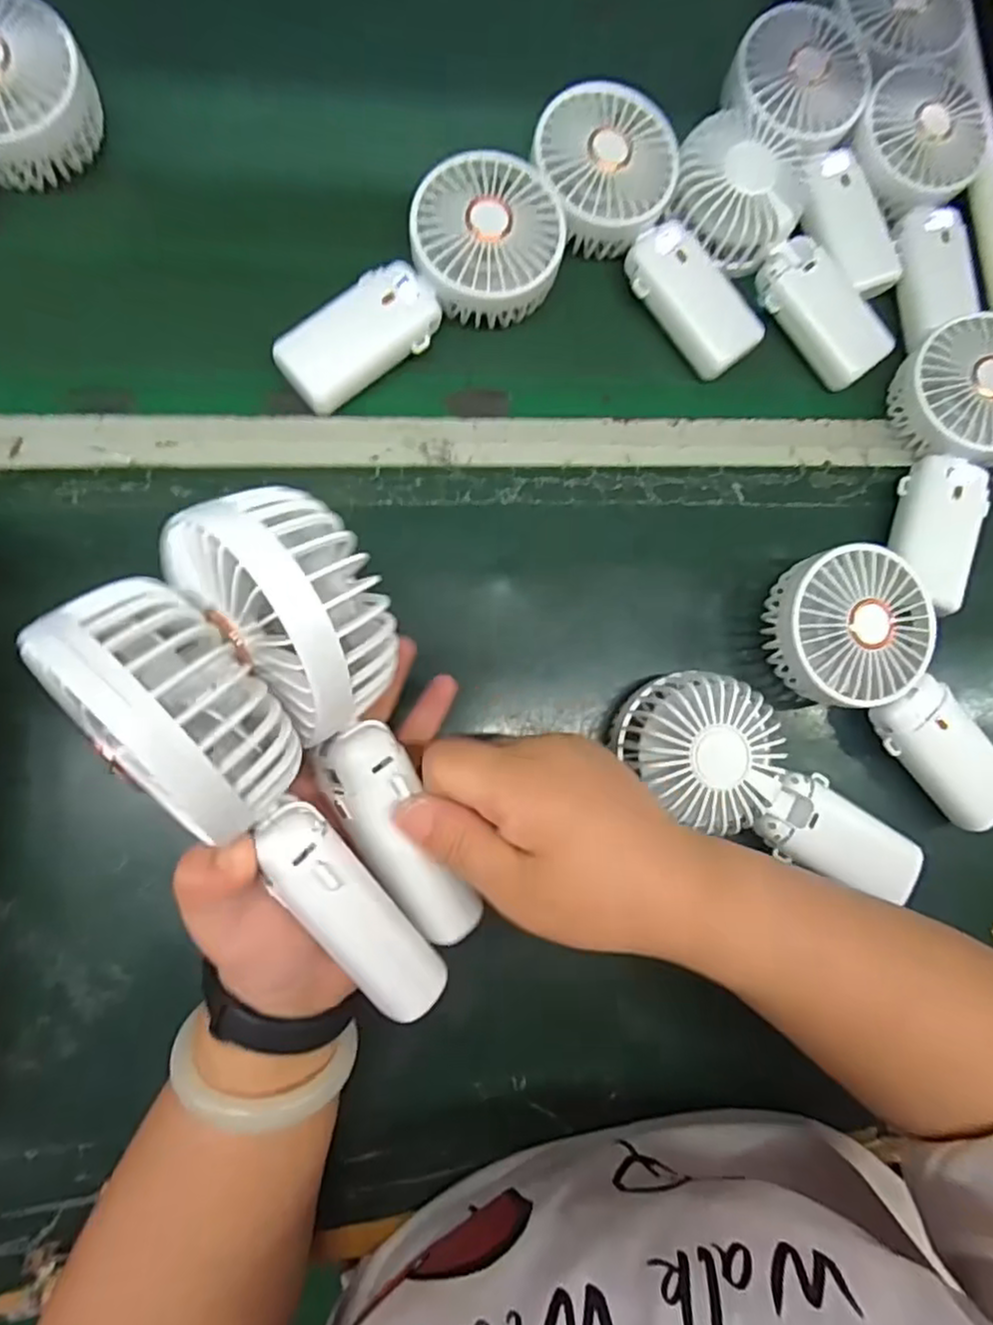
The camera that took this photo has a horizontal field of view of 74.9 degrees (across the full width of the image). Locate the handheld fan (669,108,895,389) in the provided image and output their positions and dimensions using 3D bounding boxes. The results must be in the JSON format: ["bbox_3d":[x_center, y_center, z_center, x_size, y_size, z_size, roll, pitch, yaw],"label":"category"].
[{"bbox_3d":[0.186,-0.260,0.406,0.182,0.034,0.080,41,80,-1],"label":"handheld fan"}]

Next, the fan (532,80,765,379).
[{"bbox_3d":[0.089,-0.259,0.397,0.083,0.036,0.178,-29,88,-9],"label":"fan"}]

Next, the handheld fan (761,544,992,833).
[{"bbox_3d":[0.231,0.010,0.373,0.186,0.048,0.086,41,80,-1],"label":"handheld fan"}]

